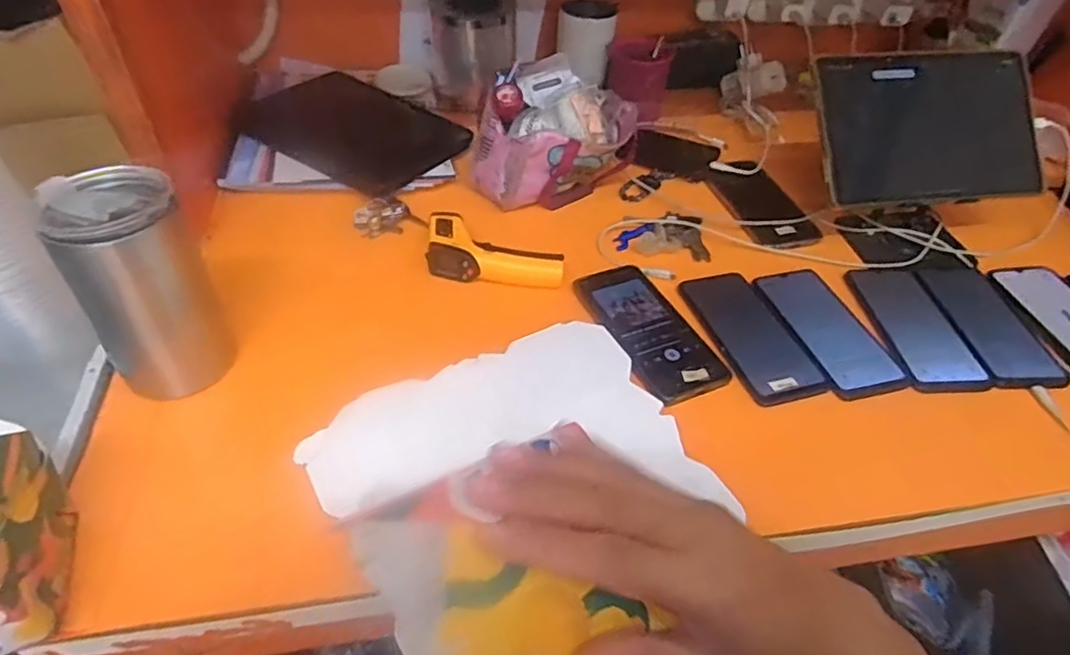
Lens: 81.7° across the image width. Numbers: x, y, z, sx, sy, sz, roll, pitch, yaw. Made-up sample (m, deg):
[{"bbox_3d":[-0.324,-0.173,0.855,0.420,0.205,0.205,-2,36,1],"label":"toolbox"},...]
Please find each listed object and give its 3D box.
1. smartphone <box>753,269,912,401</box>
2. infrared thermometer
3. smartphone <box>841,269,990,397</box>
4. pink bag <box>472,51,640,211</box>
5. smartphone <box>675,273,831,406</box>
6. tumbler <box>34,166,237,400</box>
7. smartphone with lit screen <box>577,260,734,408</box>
[{"bbox_3d":[0.277,0.001,0.588,0.072,0.008,0.151,-10,47,-14],"label":"smartphone"},{"bbox_3d":[-0.039,-0.082,0.628,0.136,0.032,0.074,5,45,0],"label":"infrared thermometer"},{"bbox_3d":[0.363,-0.007,0.593,0.077,0.007,0.155,0,46,-5],"label":"smartphone"},{"bbox_3d":[0.019,-0.222,0.717,0.146,0.103,0.177,28,50,21],"label":"pink bag"},{"bbox_3d":[0.203,0.003,0.578,0.078,0.007,0.154,-11,48,-15],"label":"smartphone"},{"bbox_3d":[-0.291,-0.027,0.470,0.081,0.160,0.075,-16,49,-19],"label":"tumbler"},{"bbox_3d":[0.107,-0.002,0.576,0.079,0.004,0.161,-16,49,-19],"label":"smartphone with lit screen"}]

